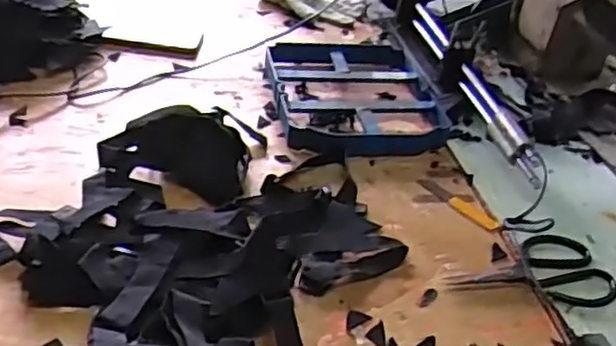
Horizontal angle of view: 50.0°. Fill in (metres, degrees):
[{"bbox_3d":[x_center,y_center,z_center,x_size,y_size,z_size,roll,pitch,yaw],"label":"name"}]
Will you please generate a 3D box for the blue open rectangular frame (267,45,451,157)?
[{"bbox_3d":[0.065,-0.105,0.909,0.216,0.032,0.248,-2,38,-13],"label":"blue open rectangular frame"}]

